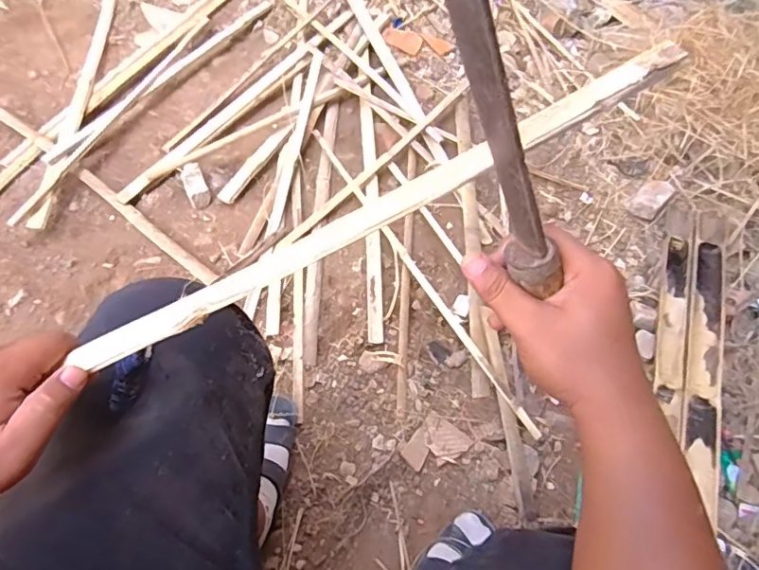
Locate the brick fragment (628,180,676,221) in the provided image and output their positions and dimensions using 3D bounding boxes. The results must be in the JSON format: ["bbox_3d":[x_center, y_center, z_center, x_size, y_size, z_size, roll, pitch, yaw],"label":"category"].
[{"bbox_3d":[0.589,-0.188,1.144,0.102,0.045,0.062,-38,69,-27],"label":"brick fragment"}]

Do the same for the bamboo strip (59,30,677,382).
[{"bbox_3d":[-0.006,-0.046,0.342,0.424,0.007,0.022,-27,64,3],"label":"bamboo strip"}]

